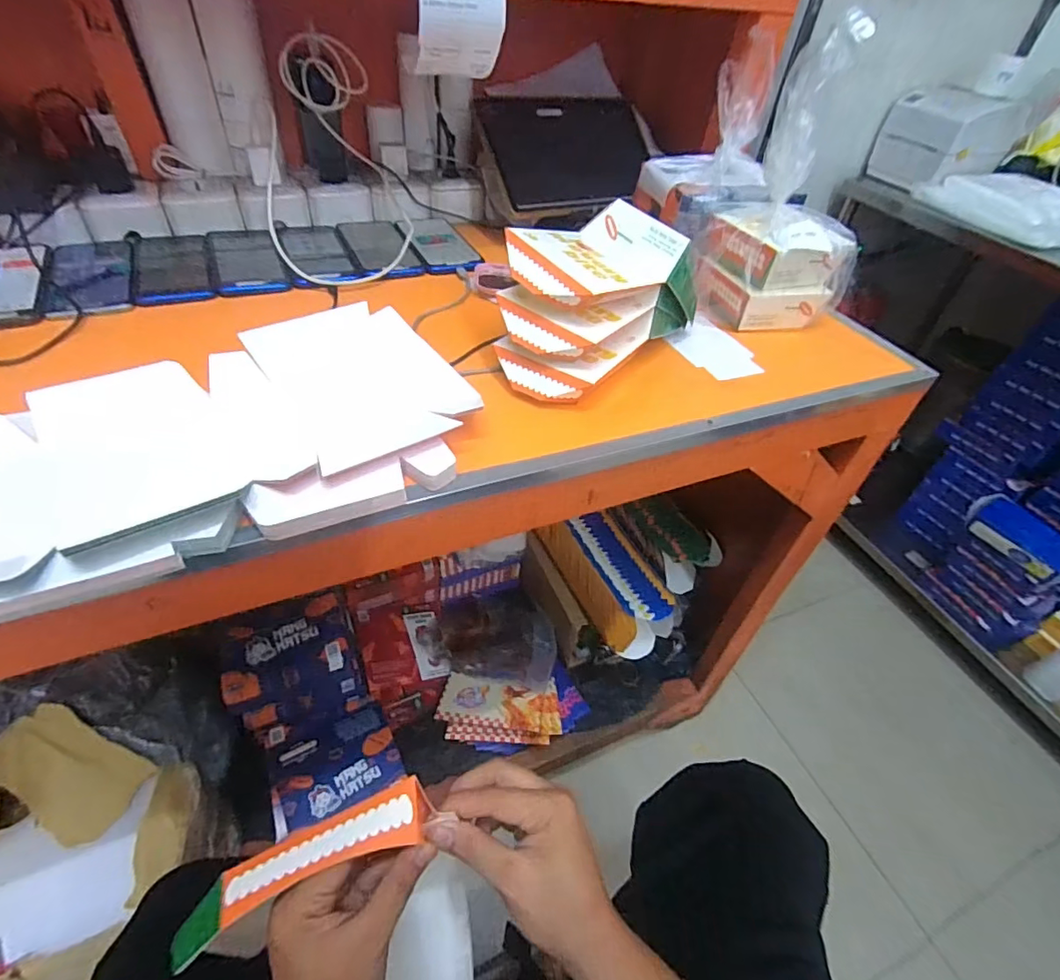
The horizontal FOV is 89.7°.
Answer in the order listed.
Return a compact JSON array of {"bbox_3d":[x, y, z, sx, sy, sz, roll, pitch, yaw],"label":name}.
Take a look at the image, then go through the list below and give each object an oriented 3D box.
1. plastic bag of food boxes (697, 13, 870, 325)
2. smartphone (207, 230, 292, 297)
[{"bbox_3d":[0.275,-0.304,0.555,0.139,0.248,0.115,-11,48,-17],"label":"plastic bag of food boxes"},{"bbox_3d":[-0.333,-0.274,0.620,0.073,0.007,0.177,-17,50,-22],"label":"smartphone"}]

